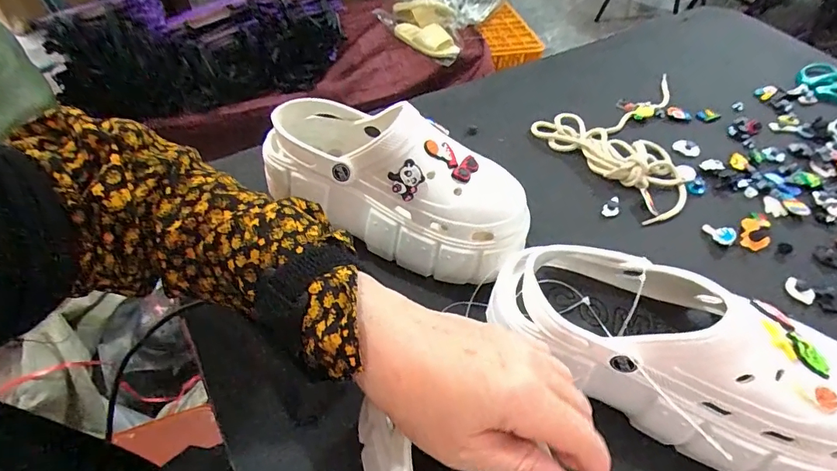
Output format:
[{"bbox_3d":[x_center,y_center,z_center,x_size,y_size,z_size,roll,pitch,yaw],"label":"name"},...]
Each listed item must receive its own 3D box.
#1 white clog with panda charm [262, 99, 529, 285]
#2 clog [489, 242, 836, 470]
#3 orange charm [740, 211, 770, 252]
[{"bbox_3d":[-0.020,-0.051,0.395,0.242,0.099,0.092,22,53,15],"label":"white clog with panda charm"},{"bbox_3d":[0.172,0.074,0.309,0.238,0.112,0.095,23,53,16],"label":"clog"},{"bbox_3d":[0.341,-0.004,0.451,0.036,0.016,0.030,-34,59,-27],"label":"orange charm"}]

